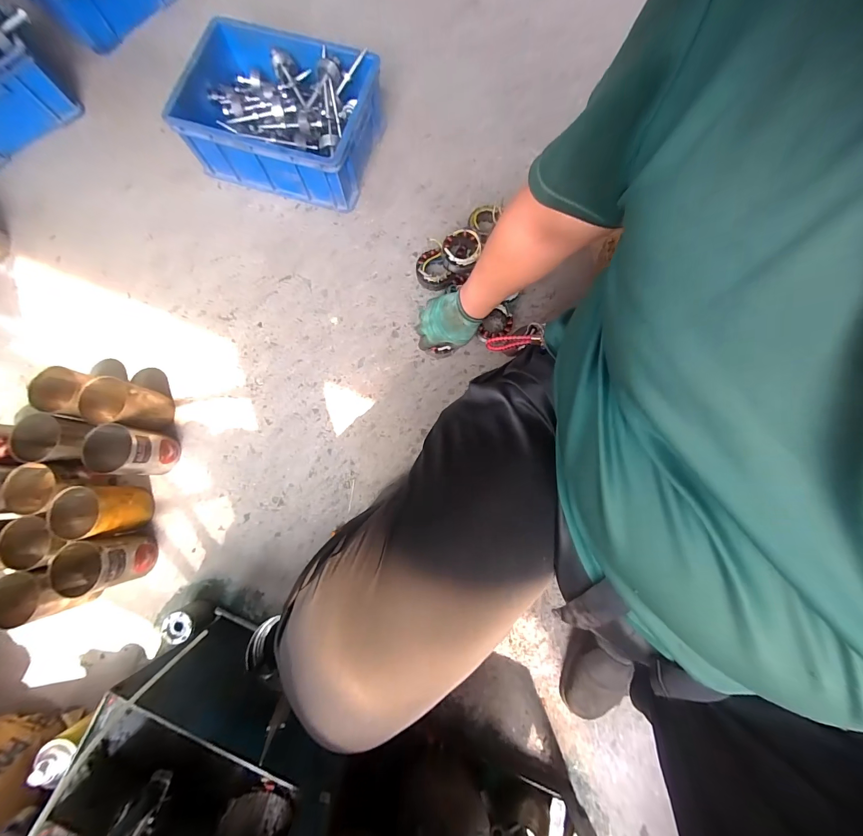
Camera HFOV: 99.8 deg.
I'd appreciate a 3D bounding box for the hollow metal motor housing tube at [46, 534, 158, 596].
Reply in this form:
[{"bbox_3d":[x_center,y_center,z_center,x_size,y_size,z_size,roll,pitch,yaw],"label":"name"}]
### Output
[{"bbox_3d":[-0.602,0.268,0.678,0.092,0.124,0.087,0,79,0],"label":"hollow metal motor housing tube"}]

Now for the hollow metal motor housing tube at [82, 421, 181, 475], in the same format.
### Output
[{"bbox_3d":[-0.583,0.067,0.721,0.091,0.123,0.093,5,79,1],"label":"hollow metal motor housing tube"}]

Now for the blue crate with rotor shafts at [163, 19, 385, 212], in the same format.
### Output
[{"bbox_3d":[-0.339,-0.696,0.854,0.401,0.155,0.300,17,80,3],"label":"blue crate with rotor shafts"}]

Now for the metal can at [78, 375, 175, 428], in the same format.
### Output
[{"bbox_3d":[-0.613,-0.025,0.739,0.104,0.119,0.089,4,79,1],"label":"metal can"}]

